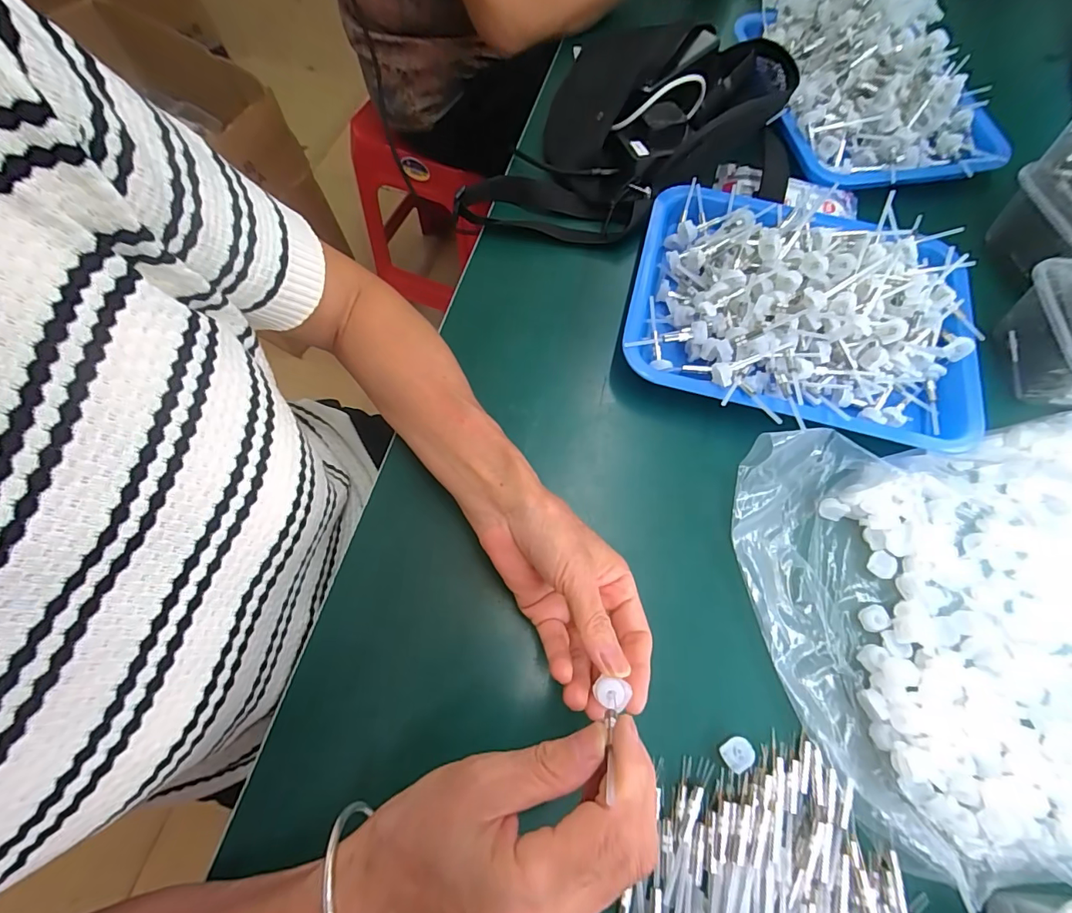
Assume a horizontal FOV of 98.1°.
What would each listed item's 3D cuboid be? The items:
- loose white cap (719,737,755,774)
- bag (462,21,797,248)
[{"bbox_3d":[0.126,0.185,0.290,0.019,0.005,0.017,-31,72,-12],"label":"loose white cap"},{"bbox_3d":[0.104,-0.341,0.464,0.277,0.071,0.295,15,69,5],"label":"bag"}]

